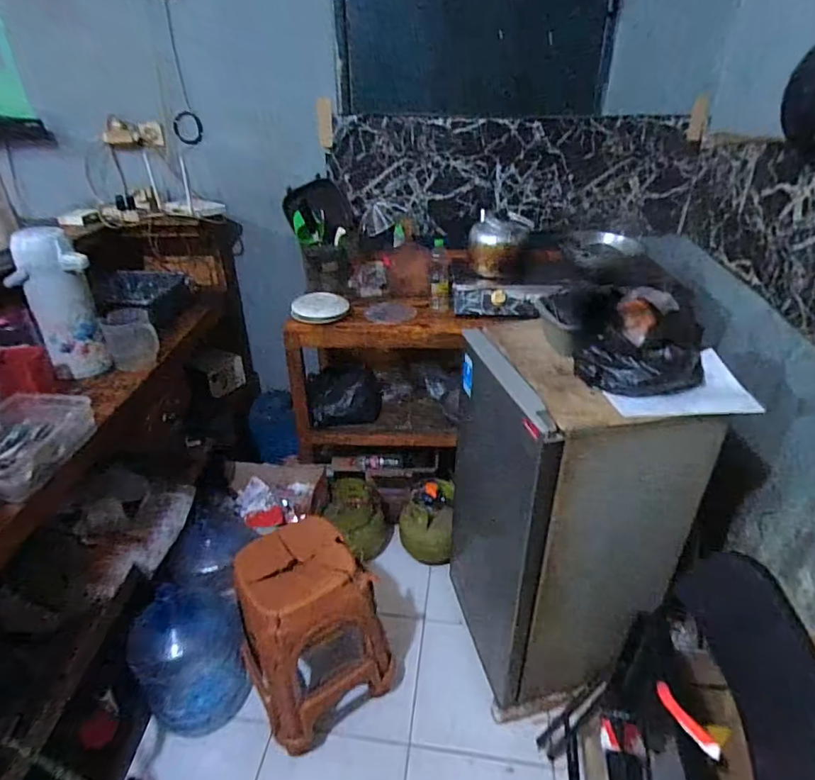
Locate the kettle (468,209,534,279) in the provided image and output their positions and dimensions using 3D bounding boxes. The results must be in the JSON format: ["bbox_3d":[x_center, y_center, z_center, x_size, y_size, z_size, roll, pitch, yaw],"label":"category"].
[{"bbox_3d":[0.329,-0.528,1.795,0.209,0.211,0.218,4,31,7],"label":"kettle"}]

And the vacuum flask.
[{"bbox_3d":[-0.853,-0.198,1.245,0.142,0.381,0.116,-26,40,-36],"label":"vacuum flask"}]

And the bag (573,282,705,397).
[{"bbox_3d":[0.488,-0.111,1.056,0.202,0.194,0.209,-22,38,-32],"label":"bag"}]

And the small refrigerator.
[{"bbox_3d":[0.425,0.331,1.413,0.466,0.929,0.518,-7,32,-11],"label":"small refrigerator"}]

